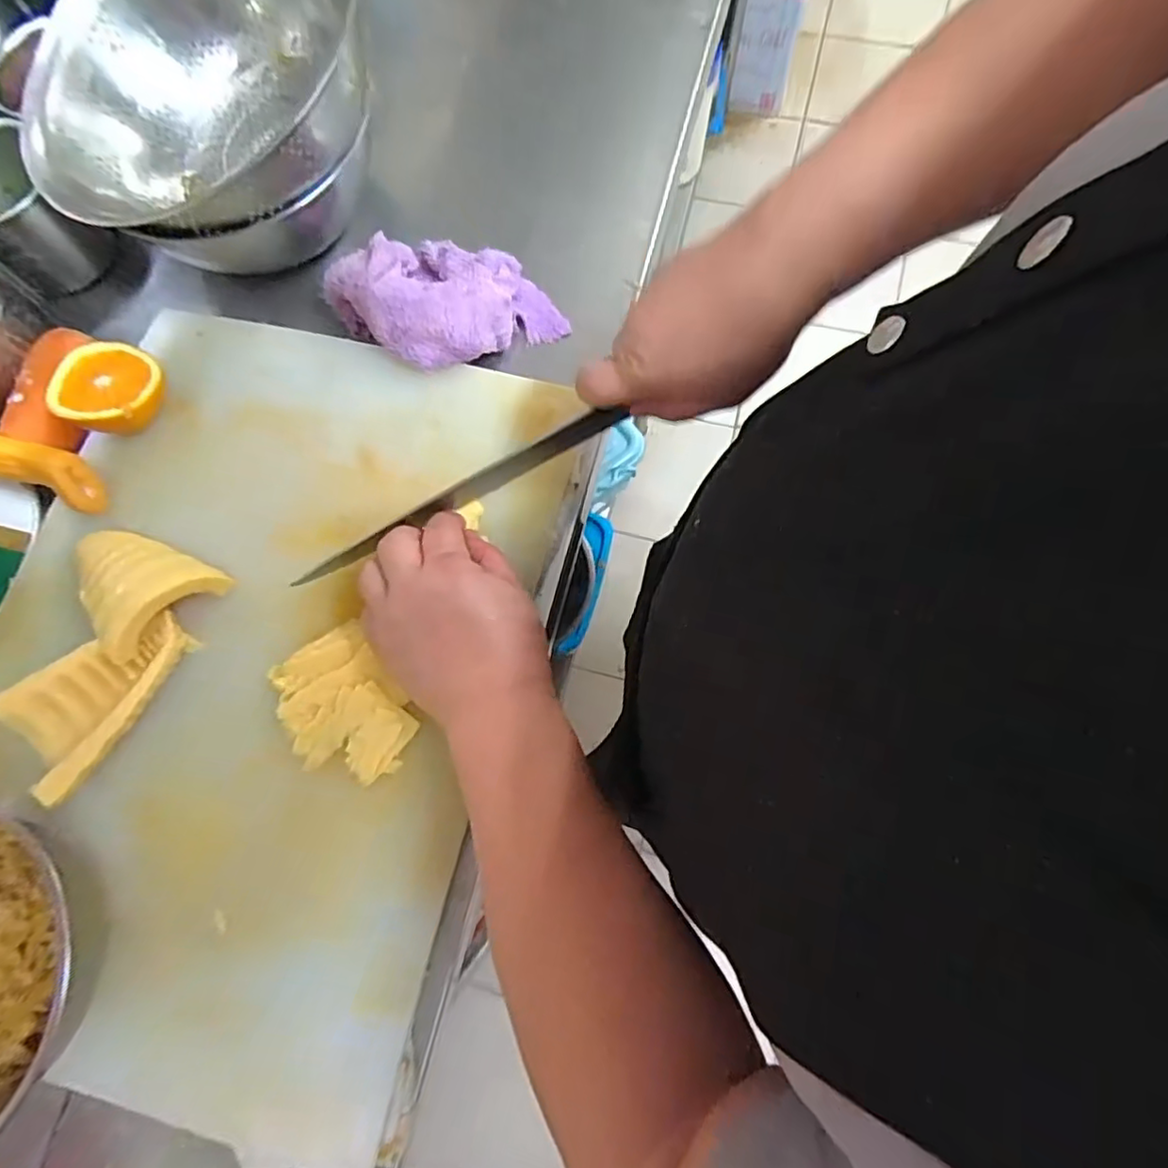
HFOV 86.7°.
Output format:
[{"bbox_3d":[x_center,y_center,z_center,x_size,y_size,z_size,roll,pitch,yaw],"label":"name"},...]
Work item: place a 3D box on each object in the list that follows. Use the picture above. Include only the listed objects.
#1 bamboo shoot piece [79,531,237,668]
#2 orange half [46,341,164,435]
[{"bbox_3d":[-0.287,-0.006,0.393,0.091,0.032,0.072,41,81,11],"label":"bamboo shoot piece"},{"bbox_3d":[-0.328,-0.135,0.437,0.067,0.041,0.066,0,76,2],"label":"orange half"}]

